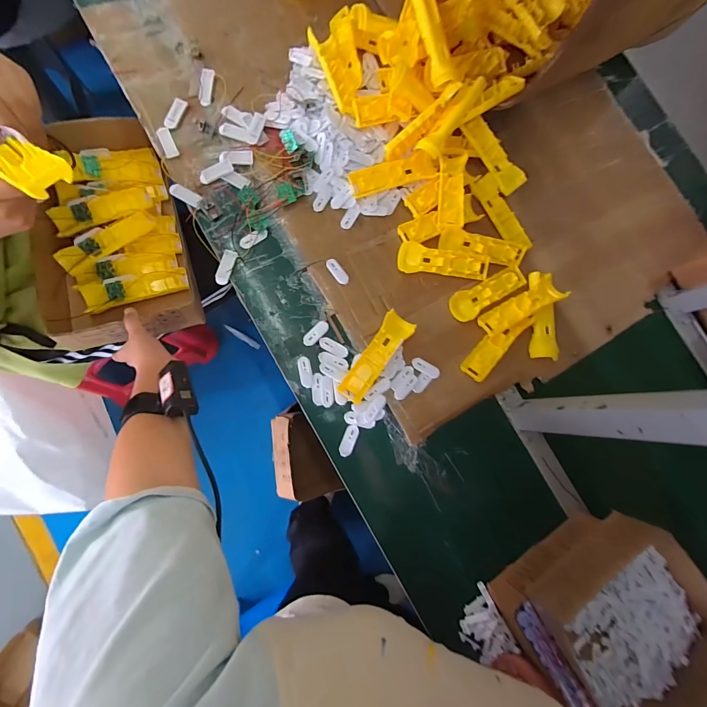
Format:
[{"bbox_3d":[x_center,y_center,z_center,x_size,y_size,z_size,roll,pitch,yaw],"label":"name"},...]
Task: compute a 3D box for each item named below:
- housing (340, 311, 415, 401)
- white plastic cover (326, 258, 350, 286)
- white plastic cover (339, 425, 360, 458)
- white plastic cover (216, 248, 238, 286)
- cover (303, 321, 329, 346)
[{"bbox_3d":[0.035,0.006,0.540,0.047,0.020,0.154,36,82,1],"label":"housing"},{"bbox_3d":[-0.027,-0.139,0.564,0.021,0.006,0.051,-39,89,-14],"label":"white plastic cover"},{"bbox_3d":[-0.007,0.139,0.527,0.021,0.004,0.050,21,77,-7],"label":"white plastic cover"},{"bbox_3d":[-0.209,-0.141,0.543,0.022,0.008,0.059,15,78,-8],"label":"white plastic cover"},{"bbox_3d":[-0.062,-0.033,0.547,0.021,0.004,0.050,44,76,-1],"label":"cover"}]

